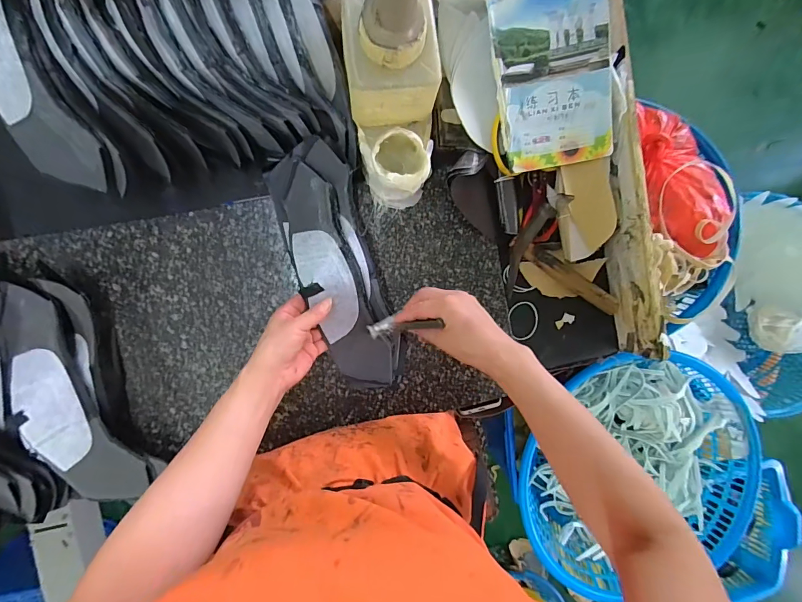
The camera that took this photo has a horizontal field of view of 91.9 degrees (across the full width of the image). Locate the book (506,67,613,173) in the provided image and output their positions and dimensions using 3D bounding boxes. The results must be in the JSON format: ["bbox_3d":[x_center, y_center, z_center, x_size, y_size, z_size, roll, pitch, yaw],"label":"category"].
[{"bbox_3d":[0.207,-0.232,0.506,0.132,0.013,0.105,-9,106,3],"label":"book"}]

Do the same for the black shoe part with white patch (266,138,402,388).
[{"bbox_3d":[-0.080,-0.034,0.503,0.100,0.068,0.326,-20,98,-5],"label":"black shoe part with white patch"}]

